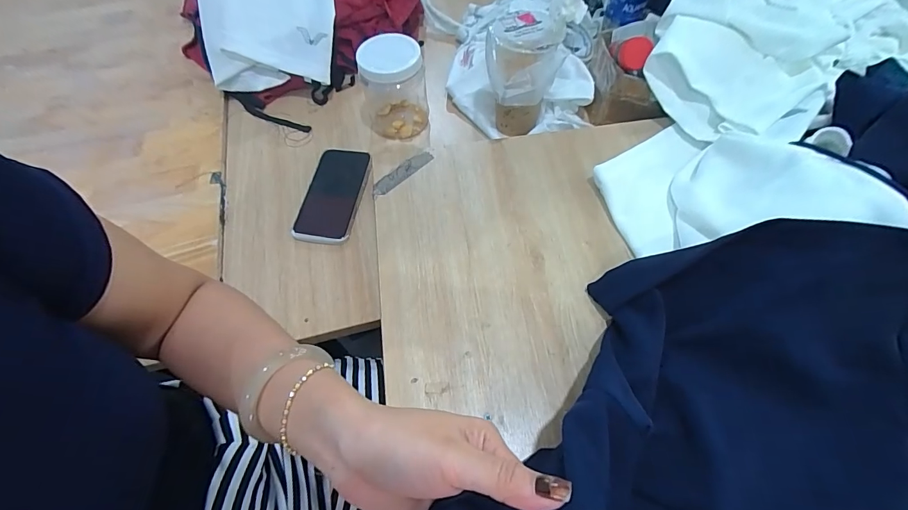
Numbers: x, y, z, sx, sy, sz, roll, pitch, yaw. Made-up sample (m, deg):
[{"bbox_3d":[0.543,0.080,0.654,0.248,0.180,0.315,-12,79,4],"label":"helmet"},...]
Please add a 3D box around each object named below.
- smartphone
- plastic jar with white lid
[{"bbox_3d":[-0.174,-0.091,0.575,0.080,0.015,0.161,6,60,5],"label":"smartphone"},{"bbox_3d":[-0.096,-0.264,0.611,0.103,0.116,0.101,-8,60,-3],"label":"plastic jar with white lid"}]

